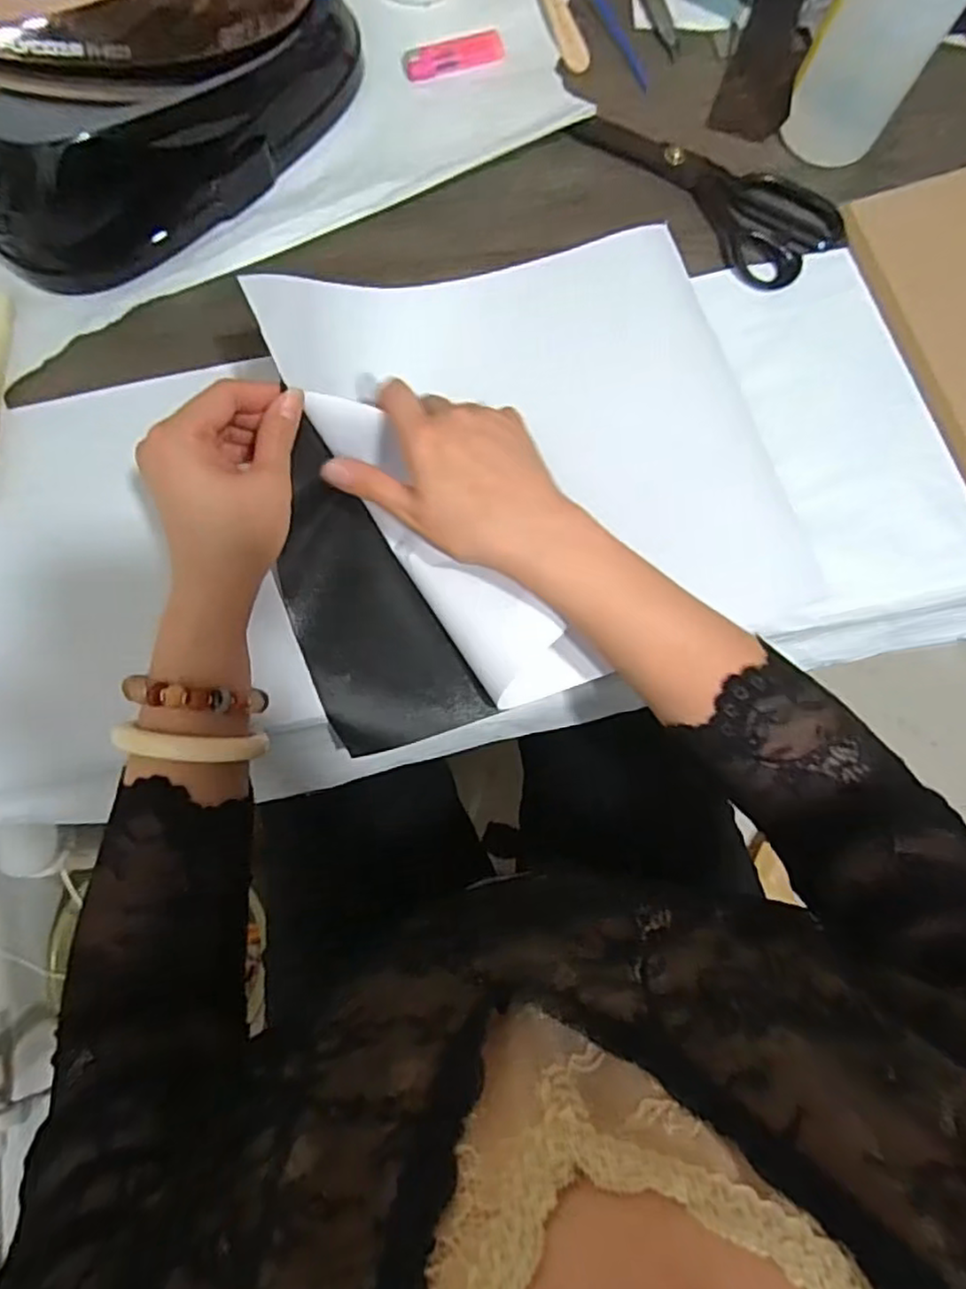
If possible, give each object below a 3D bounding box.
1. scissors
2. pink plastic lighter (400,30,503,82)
[{"bbox_3d":[0.168,-0.346,0.511,0.201,0.012,0.083,39,81,4],"label":"scissors"},{"bbox_3d":[-0.022,-0.454,0.525,0.080,0.006,0.028,-21,82,-6],"label":"pink plastic lighter"}]

